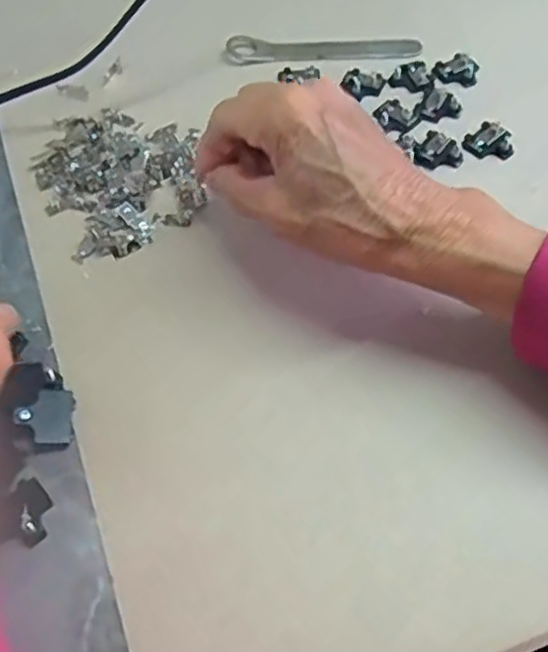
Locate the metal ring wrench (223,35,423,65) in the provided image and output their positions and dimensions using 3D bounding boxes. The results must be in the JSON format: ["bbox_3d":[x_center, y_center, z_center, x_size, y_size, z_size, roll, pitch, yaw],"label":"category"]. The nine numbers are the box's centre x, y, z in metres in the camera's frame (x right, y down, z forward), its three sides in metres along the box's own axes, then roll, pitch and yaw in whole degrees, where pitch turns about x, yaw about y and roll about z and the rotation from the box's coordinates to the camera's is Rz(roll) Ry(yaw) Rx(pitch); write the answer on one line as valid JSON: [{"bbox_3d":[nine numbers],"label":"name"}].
[{"bbox_3d":[0.030,-0.169,0.426,0.118,0.004,0.022,1,57,4],"label":"metal ring wrench"}]

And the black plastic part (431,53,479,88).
[{"bbox_3d":[0.106,-0.152,0.406,0.025,0.006,0.024,8,58,8],"label":"black plastic part"}]

